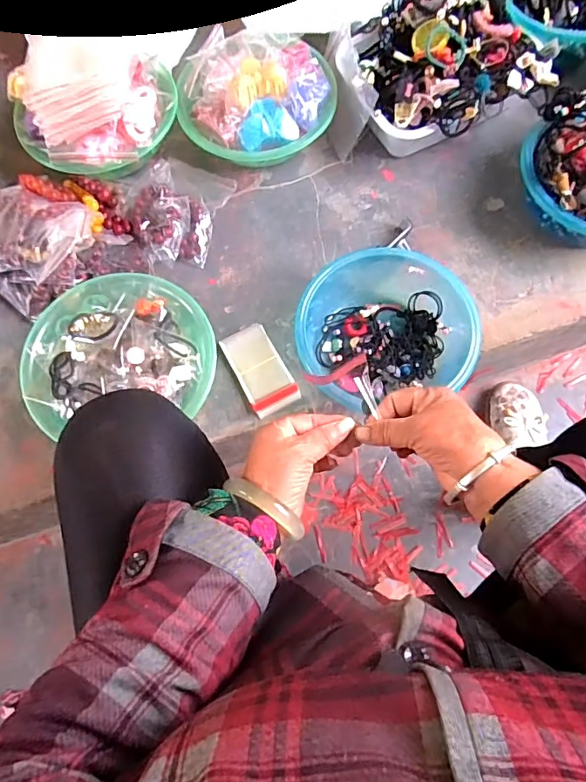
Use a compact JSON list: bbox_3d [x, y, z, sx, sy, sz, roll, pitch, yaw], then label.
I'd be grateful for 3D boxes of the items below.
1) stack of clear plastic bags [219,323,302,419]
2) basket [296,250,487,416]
[{"bbox_3d":[-0.045,-0.030,0.667,0.066,0.012,0.124,-28,74,-7],"label":"stack of clear plastic bags"},{"bbox_3d":[0.128,-0.097,0.648,0.217,0.080,0.200,16,74,6],"label":"basket"}]

